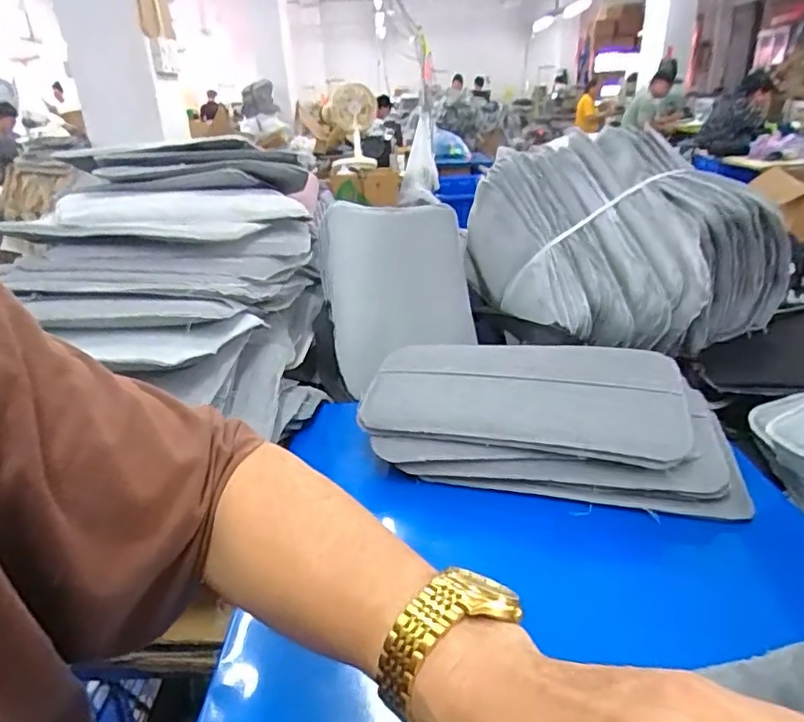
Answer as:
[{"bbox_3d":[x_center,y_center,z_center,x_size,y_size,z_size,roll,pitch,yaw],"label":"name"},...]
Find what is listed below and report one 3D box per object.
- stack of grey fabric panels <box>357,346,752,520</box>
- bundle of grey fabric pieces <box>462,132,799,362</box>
[{"bbox_3d":[0.171,0.056,0.708,0.410,0.094,0.232,3,26,14],"label":"stack of grey fabric panels"},{"bbox_3d":[0.344,-0.187,0.928,0.346,0.280,0.404,-12,26,-18],"label":"bundle of grey fabric pieces"}]

